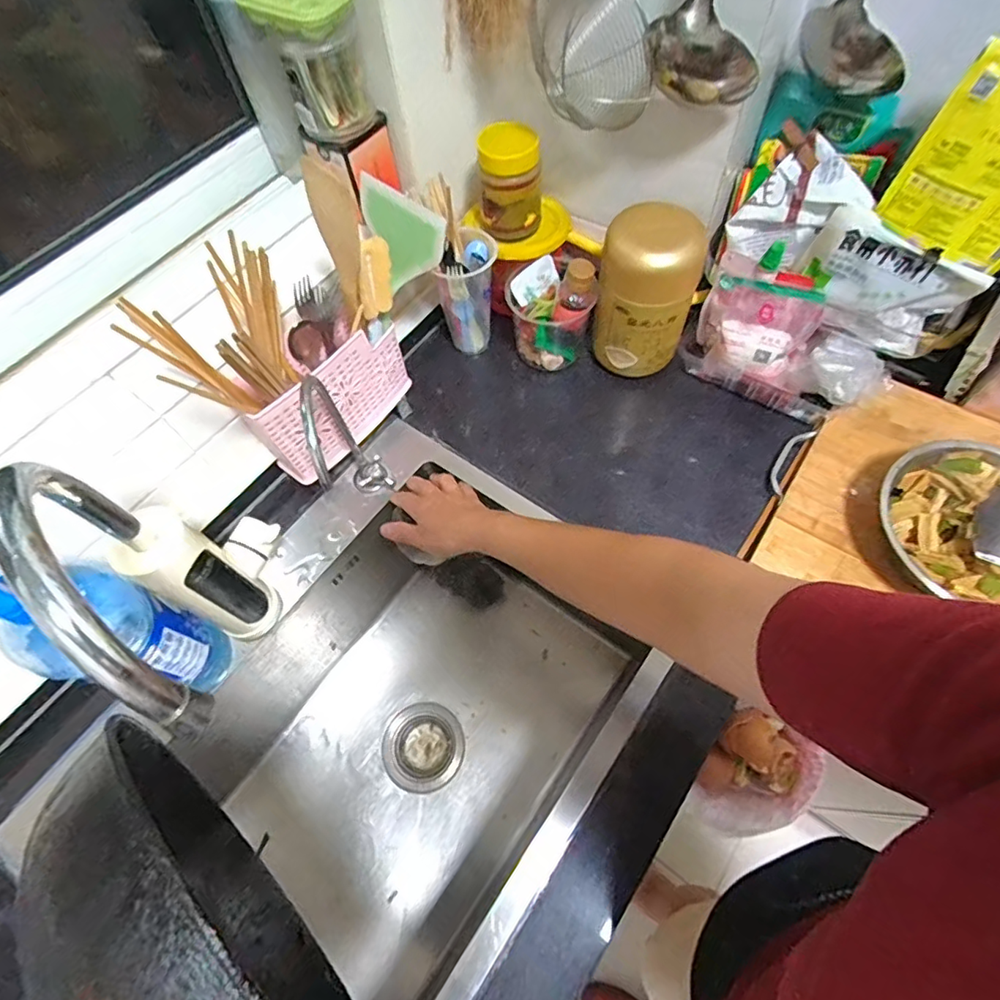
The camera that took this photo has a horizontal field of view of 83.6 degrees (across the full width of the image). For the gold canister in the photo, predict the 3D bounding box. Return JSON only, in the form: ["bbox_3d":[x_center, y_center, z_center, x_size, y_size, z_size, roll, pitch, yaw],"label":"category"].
[{"bbox_3d":[0.172,-0.249,0.662,0.107,0.183,0.091,13,63,11],"label":"gold canister"}]

